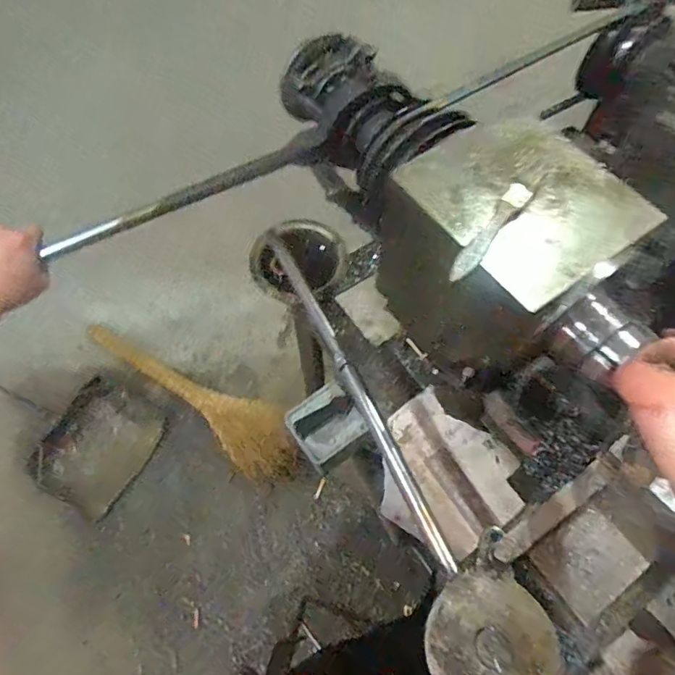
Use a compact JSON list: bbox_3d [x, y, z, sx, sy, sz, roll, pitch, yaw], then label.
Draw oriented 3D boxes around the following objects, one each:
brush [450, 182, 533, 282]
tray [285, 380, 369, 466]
[{"bbox_3d":[0.122,-0.085,0.398,0.018,0.010,0.113,35,69,16],"label":"brush"},{"bbox_3d":[-0.017,0.117,0.690,0.095,0.040,0.089,-33,68,-15],"label":"tray"}]

